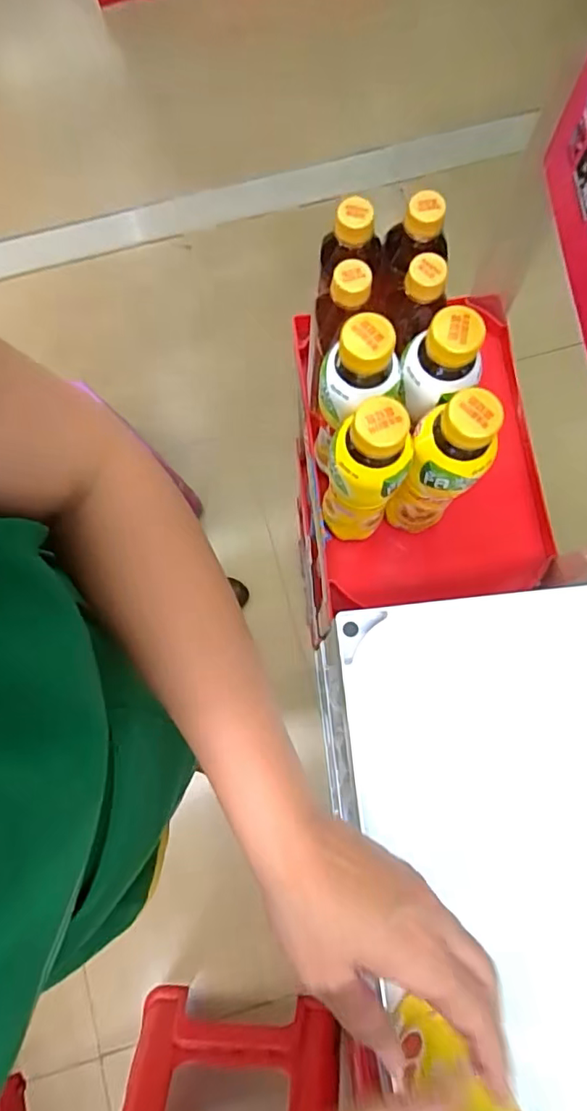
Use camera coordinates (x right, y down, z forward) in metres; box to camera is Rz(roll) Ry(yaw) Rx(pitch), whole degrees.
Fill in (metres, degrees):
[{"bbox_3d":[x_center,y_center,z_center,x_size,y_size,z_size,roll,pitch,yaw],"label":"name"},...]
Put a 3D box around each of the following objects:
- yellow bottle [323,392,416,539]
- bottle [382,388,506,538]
[{"bbox_3d":[0.059,-0.066,0.472,0.065,0.192,0.057,16,79,4],"label":"yellow bottle"},{"bbox_3d":[0.123,-0.070,0.472,0.061,0.192,0.056,0,78,1],"label":"bottle"}]

